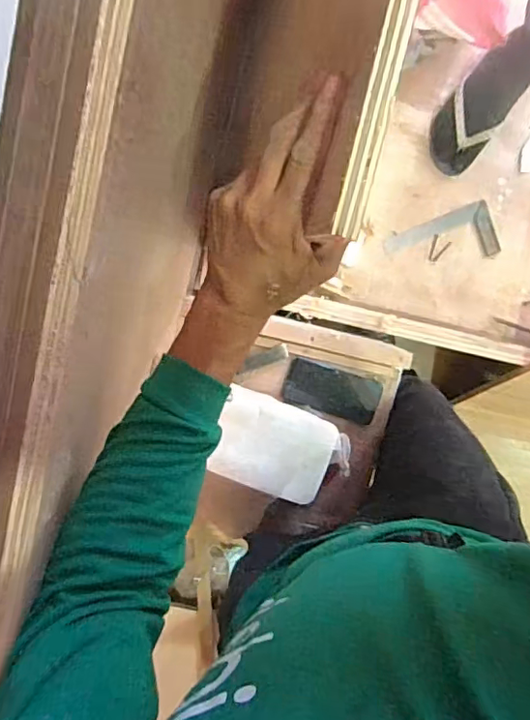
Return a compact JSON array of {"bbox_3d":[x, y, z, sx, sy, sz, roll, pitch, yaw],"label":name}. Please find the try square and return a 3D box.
[{"bbox_3d":[0.335,-0.219,1.019,0.197,0.010,0.102,-21,96,-3],"label":"try square"}]

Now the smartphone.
[{"bbox_3d":[0.112,0.053,0.899,0.157,0.016,0.075,17,93,-6],"label":"smartphone"}]

